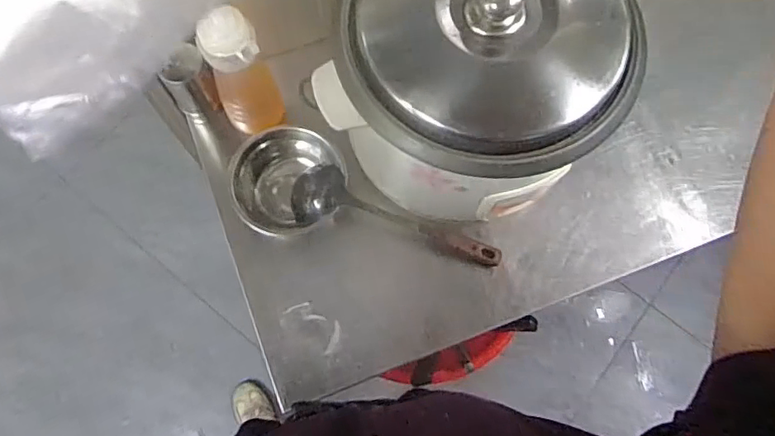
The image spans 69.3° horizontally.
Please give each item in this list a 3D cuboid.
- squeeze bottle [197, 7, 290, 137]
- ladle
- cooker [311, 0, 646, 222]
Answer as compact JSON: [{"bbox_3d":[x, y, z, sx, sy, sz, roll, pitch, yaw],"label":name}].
[{"bbox_3d":[-0.188,-0.181,0.726,0.081,0.218,0.057,-29,76,-9],"label":"squeeze bottle"},{"bbox_3d":[0.015,-0.004,0.766,0.296,0.047,0.078,12,74,2],"label":"ladle"},{"bbox_3d":[0.128,-0.181,0.681,0.294,0.263,0.342,25,74,6],"label":"cooker"}]

